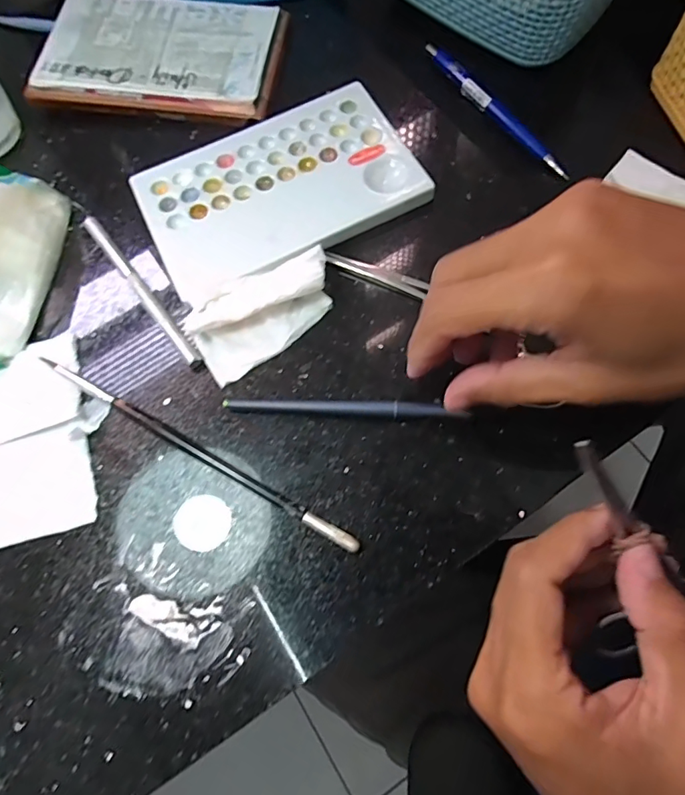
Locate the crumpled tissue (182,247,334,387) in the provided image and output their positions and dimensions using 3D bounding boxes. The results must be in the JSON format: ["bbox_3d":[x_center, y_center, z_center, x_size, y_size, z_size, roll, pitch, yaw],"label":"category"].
[{"bbox_3d":[-0.041,-0.047,0.257,0.078,0.018,0.042,-33,73,-9],"label":"crumpled tissue"}]

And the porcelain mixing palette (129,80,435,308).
[{"bbox_3d":[-0.037,-0.122,0.284,0.152,0.009,0.099,-26,72,-6],"label":"porcelain mixing palette"}]

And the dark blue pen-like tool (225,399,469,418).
[{"bbox_3d":[0.001,0.005,0.244,0.116,0.005,0.007,2,73,4],"label":"dark blue pen-like tool"}]

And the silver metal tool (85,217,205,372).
[{"bbox_3d":[-0.111,-0.060,0.271,0.008,0.010,0.117,-37,73,-10],"label":"silver metal tool"}]

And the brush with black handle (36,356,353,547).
[{"bbox_3d":[-0.074,0.024,0.241,0.184,0.007,0.006,28,74,12],"label":"brush with black handle"}]

